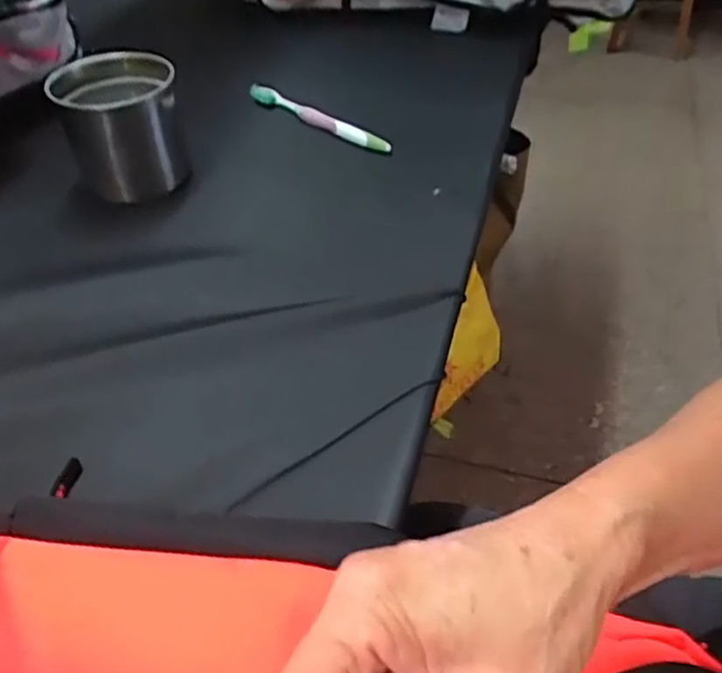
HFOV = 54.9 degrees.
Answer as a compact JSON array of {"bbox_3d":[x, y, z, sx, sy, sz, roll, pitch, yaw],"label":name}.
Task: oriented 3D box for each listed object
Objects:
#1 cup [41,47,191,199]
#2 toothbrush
[{"bbox_3d":[-0.206,-0.182,0.611,0.089,0.102,0.089,-7,44,-6],"label":"cup"},{"bbox_3d":[-0.044,-0.221,0.703,0.190,0.024,0.015,30,52,29],"label":"toothbrush"}]

